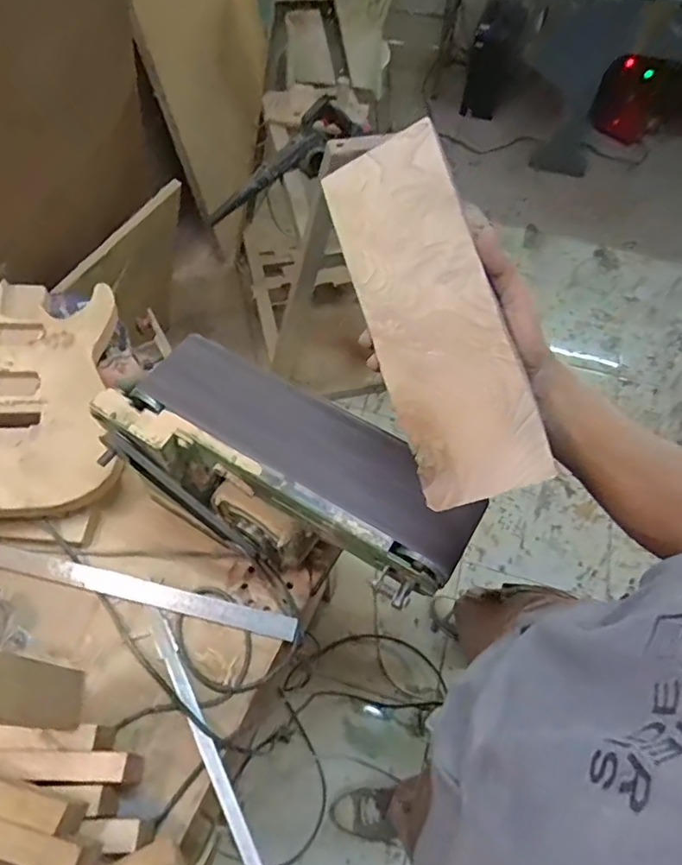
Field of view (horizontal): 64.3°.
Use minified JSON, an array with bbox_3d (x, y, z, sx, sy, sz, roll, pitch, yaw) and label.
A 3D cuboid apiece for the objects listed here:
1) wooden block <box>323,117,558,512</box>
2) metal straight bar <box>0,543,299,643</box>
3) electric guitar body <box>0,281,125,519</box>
[{"bbox_3d":[0.071,-0.090,0.430,0.104,0.013,0.289,-22,86,29],"label":"wooden block"},{"bbox_3d":[-0.317,0.212,0.759,0.523,0.016,0.036,12,60,5],"label":"metal straight bar"},{"bbox_3d":[-0.476,-0.070,0.811,0.313,0.060,0.405,4,66,-7],"label":"electric guitar body"}]

